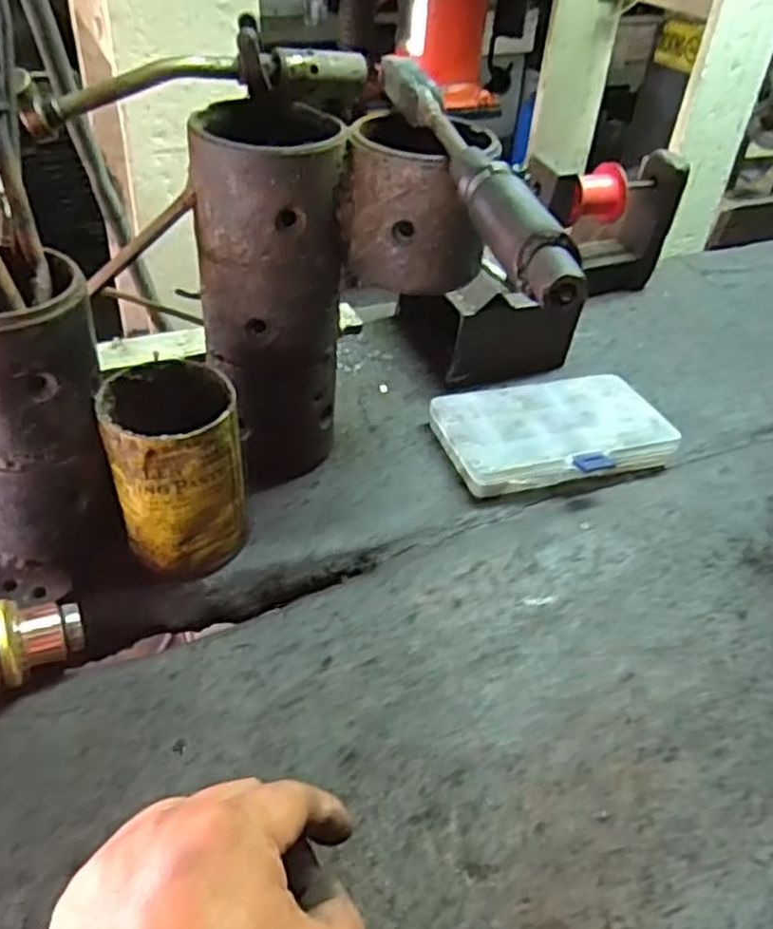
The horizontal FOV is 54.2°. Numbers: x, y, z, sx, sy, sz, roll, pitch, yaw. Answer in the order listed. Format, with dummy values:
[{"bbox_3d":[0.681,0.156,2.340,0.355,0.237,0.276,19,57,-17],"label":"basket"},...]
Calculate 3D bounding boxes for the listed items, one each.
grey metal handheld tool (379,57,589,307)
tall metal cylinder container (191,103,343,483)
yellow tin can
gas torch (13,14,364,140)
[{"bbox_3d":[0.039,-0.158,0.389,0.026,0.032,0.257,-8,42,-15],"label":"grey metal handheld tool"},{"bbox_3d":[-0.075,-0.102,0.504,0.087,0.233,0.088,-6,42,-13],"label":"tall metal cylinder container"},{"bbox_3d":[-0.126,0.002,0.458,0.074,0.126,0.070,3,41,-2],"label":"yellow tin can"},{"bbox_3d":[-0.109,-0.226,0.443,0.199,0.052,0.024,-9,43,-16],"label":"gas torch"}]

